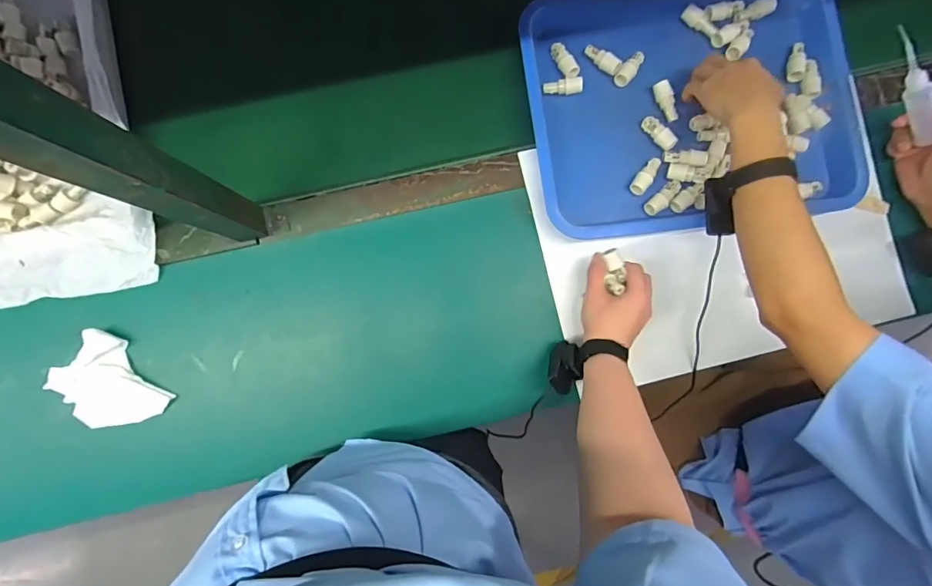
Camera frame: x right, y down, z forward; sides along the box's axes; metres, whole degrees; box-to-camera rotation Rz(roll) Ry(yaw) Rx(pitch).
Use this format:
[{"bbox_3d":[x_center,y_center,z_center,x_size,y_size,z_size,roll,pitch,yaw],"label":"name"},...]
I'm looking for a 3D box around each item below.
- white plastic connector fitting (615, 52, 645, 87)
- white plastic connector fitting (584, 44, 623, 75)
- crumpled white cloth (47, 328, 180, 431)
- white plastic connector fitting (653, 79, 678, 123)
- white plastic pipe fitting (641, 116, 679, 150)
[{"bbox_3d":[0.230,-0.315,0.617,0.021,0.023,0.064,37,86,0],"label":"white plastic connector fitting"},{"bbox_3d":[0.191,-0.325,0.619,0.020,0.015,0.059,-45,73,-6],"label":"white plastic connector fitting"},{"bbox_3d":[-0.459,0.123,0.568,0.102,0.023,0.127,-43,89,-4],"label":"crumpled white cloth"},{"bbox_3d":[0.276,-0.264,0.609,0.020,0.017,0.056,-23,88,-3],"label":"white plastic connector fitting"},{"bbox_3d":[0.263,-0.217,0.603,0.020,0.018,0.055,-36,73,-7],"label":"white plastic pipe fitting"}]

